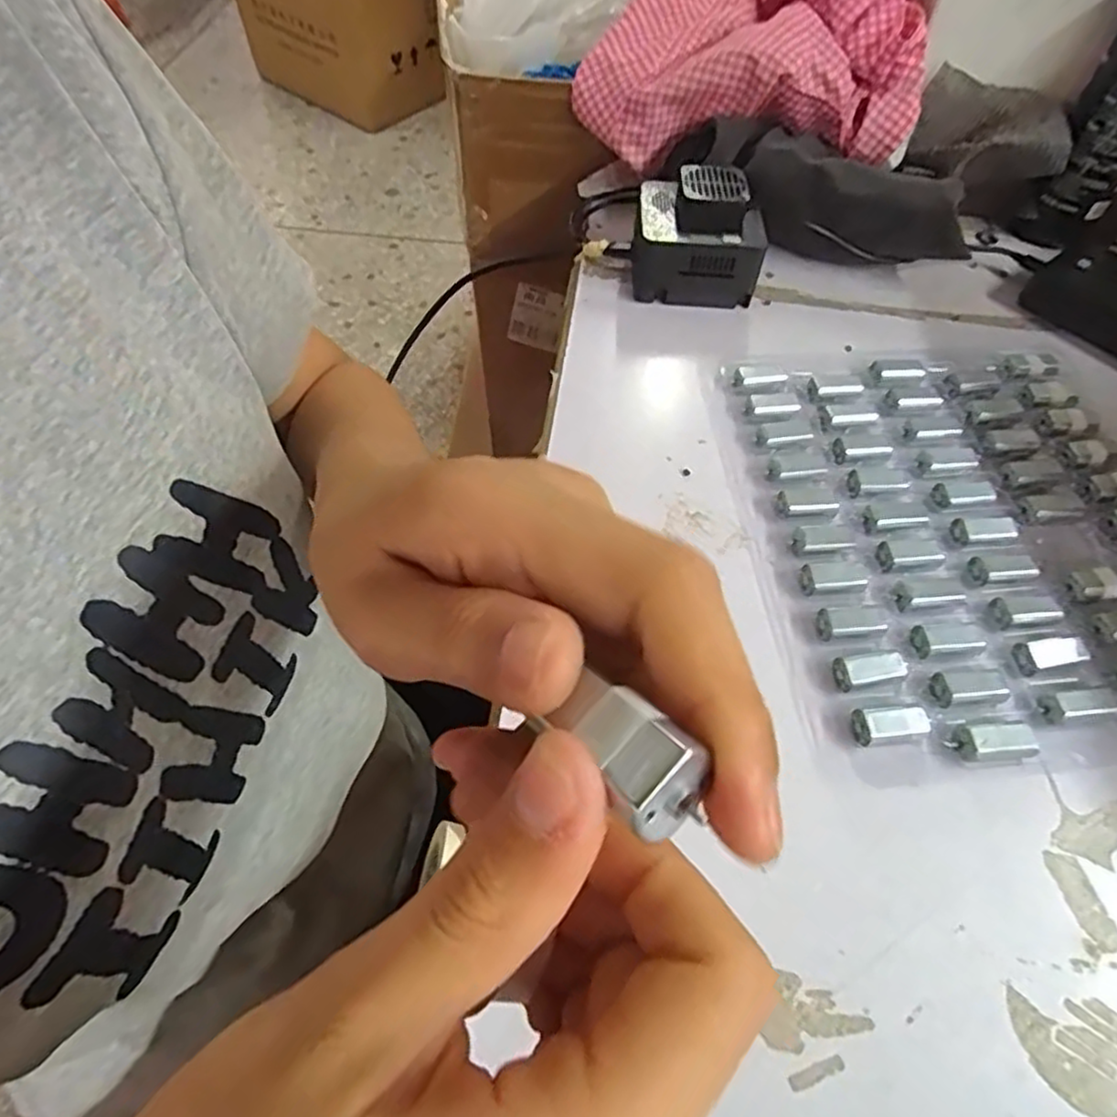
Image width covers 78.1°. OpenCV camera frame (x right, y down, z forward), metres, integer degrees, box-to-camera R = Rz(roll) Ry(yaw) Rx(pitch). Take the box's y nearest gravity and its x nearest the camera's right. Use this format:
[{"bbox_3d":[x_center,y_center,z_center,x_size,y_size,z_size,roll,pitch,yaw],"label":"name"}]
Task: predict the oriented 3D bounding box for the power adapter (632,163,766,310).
[{"bbox_3d":[0.090,-0.208,0.451,0.080,0.061,0.067,5,56,3],"label":"power adapter"}]

